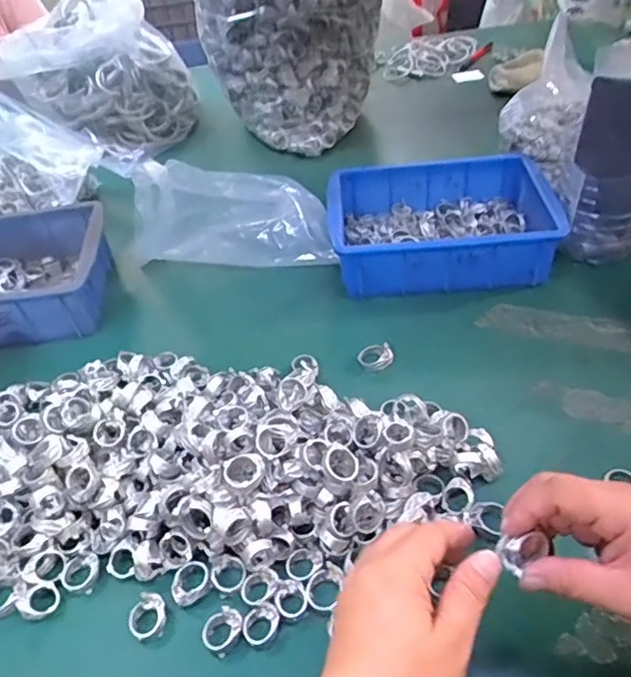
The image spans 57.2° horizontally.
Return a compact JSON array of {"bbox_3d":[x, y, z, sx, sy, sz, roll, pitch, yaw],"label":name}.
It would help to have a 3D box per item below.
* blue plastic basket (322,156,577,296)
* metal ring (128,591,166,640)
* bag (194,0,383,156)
[{"bbox_3d":[0.141,-0.133,0.672,0.245,0.070,0.166,-1,44,5],"label":"blue plastic basket"},{"bbox_3d":[-0.117,0.196,0.408,0.027,0.010,0.028,-3,44,3],"label":"metal ring"},{"bbox_3d":[-0.039,-0.492,0.853,0.216,0.336,0.219,-28,48,-22],"label":"bag"}]

